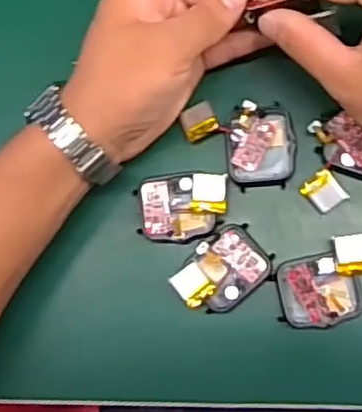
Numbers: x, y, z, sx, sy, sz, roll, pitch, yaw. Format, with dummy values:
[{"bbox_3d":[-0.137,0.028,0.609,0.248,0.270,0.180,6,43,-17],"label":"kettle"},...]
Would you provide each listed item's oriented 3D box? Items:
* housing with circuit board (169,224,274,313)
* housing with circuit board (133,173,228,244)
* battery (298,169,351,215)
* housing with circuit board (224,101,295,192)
[{"bbox_3d":[0.024,0.037,0.350,0.050,0.018,0.036,-41,80,2],"label":"housing with circuit board"},{"bbox_3d":[0.001,0.001,0.358,0.050,0.016,0.037,-4,84,8],"label":"housing with circuit board"},{"bbox_3d":[0.079,-0.008,0.348,0.018,0.009,0.022,-42,80,2],"label":"battery"},{"bbox_3d":[0.045,-0.035,0.356,0.038,0.010,0.046,-4,84,8],"label":"housing with circuit board"}]

